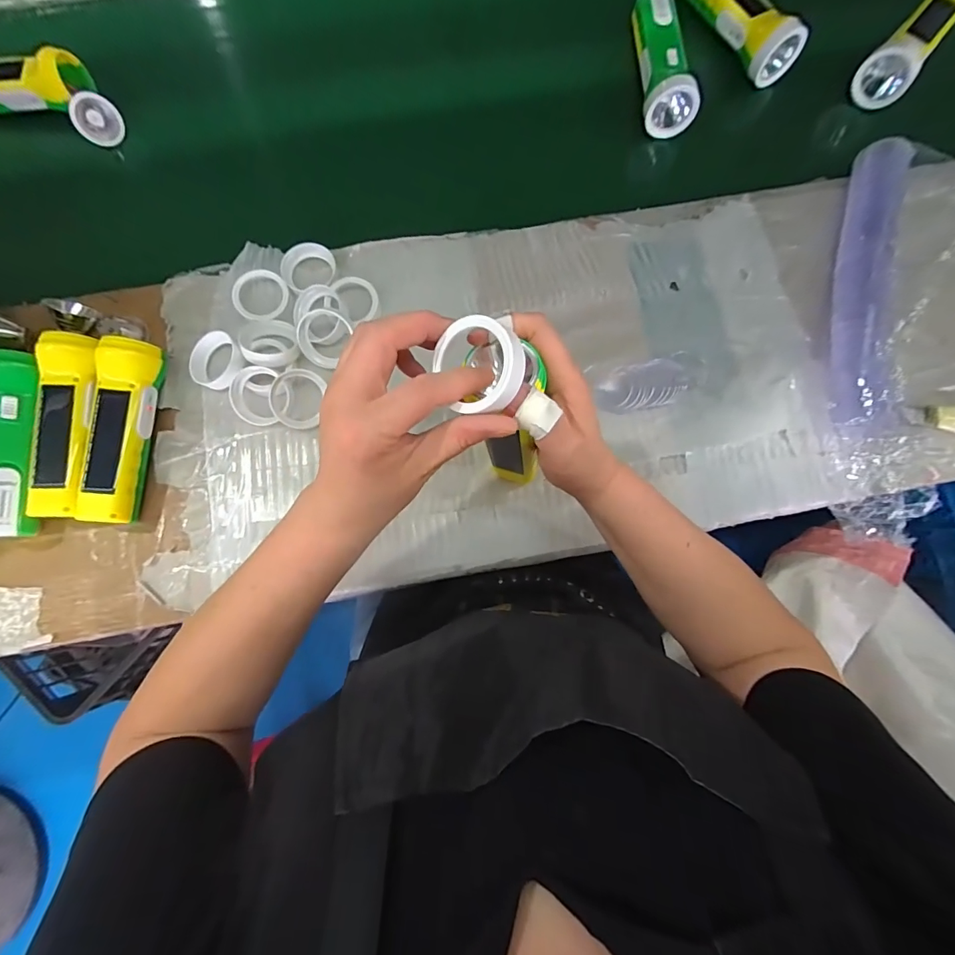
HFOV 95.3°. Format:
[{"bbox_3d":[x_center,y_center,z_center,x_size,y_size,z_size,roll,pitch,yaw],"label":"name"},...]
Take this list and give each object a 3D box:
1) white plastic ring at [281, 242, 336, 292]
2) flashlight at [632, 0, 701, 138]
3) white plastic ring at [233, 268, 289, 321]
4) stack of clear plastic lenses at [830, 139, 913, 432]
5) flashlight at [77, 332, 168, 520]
[{"bbox_3d":[-0.170,-0.212,0.439,0.052,0.011,0.052,0,79,0],"label":"white plastic ring"},{"bbox_3d":[0.198,-0.450,0.470,0.049,0.045,0.141,-7,79,-1],"label":"flashlight"},{"bbox_3d":[-0.212,-0.179,0.428,0.051,0.013,0.050,-1,97,-7],"label":"white plastic ring"},{"bbox_3d":[0.381,-0.187,0.423,0.049,0.042,0.300,12,79,2],"label":"stack of clear plastic lenses"},{"bbox_3d":[-0.321,-0.042,0.393,0.041,0.043,0.162,7,79,1],"label":"flashlight"}]

